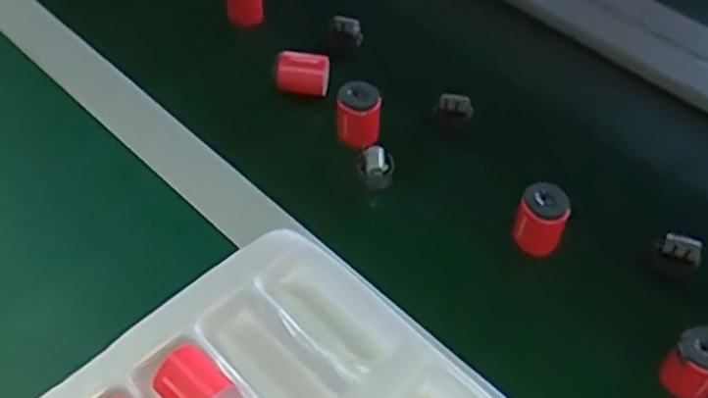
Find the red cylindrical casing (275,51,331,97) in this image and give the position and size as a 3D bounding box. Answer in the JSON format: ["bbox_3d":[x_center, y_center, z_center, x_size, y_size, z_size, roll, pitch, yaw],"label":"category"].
[{"bbox_3d":[-0.039,-0.096,0.574,0.040,0.035,0.025,4,51,2],"label":"red cylindrical casing"}]

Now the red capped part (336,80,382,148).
[{"bbox_3d":[0.004,-0.061,0.542,0.032,0.040,0.027,1,51,0],"label":"red capped part"}]

